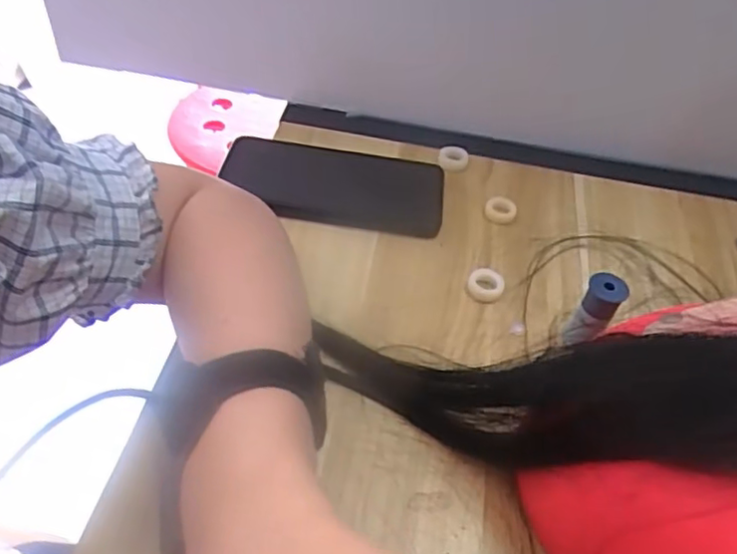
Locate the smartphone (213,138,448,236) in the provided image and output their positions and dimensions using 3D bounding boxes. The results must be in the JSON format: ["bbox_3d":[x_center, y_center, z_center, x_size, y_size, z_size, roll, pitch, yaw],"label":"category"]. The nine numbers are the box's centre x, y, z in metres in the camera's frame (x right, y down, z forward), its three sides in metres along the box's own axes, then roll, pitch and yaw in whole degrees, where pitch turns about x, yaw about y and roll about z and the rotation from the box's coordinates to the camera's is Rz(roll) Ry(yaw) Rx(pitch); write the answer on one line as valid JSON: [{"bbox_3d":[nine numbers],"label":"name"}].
[{"bbox_3d":[-0.027,-0.069,0.459,0.162,0.009,0.073,8,47,1],"label":"smartphone"}]

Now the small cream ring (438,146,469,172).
[{"bbox_3d":[0.067,-0.094,0.493,0.023,0.006,0.024,13,47,6],"label":"small cream ring"}]

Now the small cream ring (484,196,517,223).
[{"bbox_3d":[0.095,-0.048,0.453,0.022,0.007,0.023,3,47,-4],"label":"small cream ring"}]

